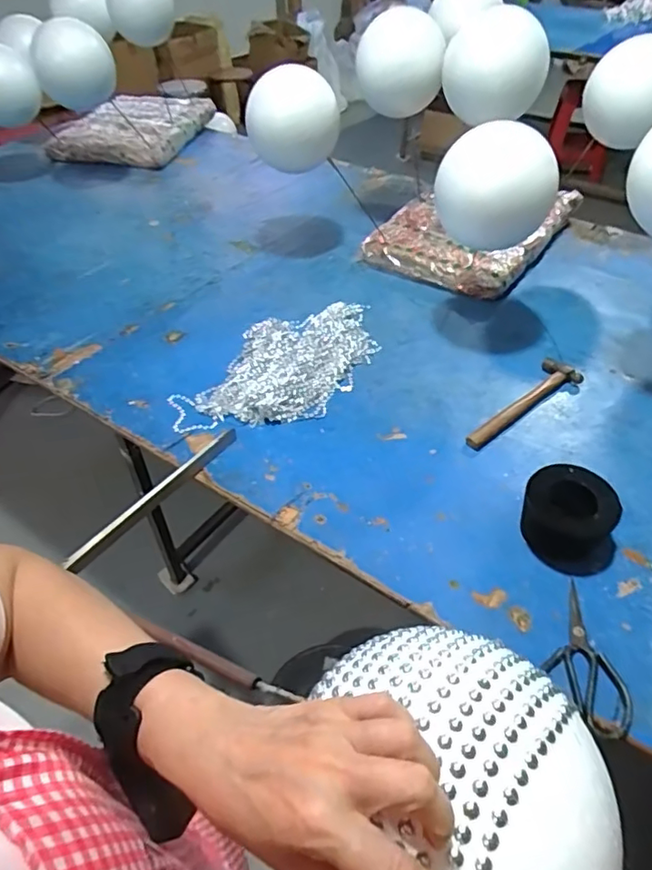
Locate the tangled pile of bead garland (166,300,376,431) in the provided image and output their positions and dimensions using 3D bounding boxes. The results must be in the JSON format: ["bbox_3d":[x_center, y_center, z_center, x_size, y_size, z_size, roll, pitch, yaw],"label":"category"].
[{"bbox_3d":[-0.067,-0.140,1.046,0.244,0.030,0.428,24,50,23],"label":"tangled pile of bead garland"}]

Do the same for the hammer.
[{"bbox_3d":[0.331,-0.058,0.967,0.278,0.023,0.071,-29,51,-25],"label":"hammer"}]

